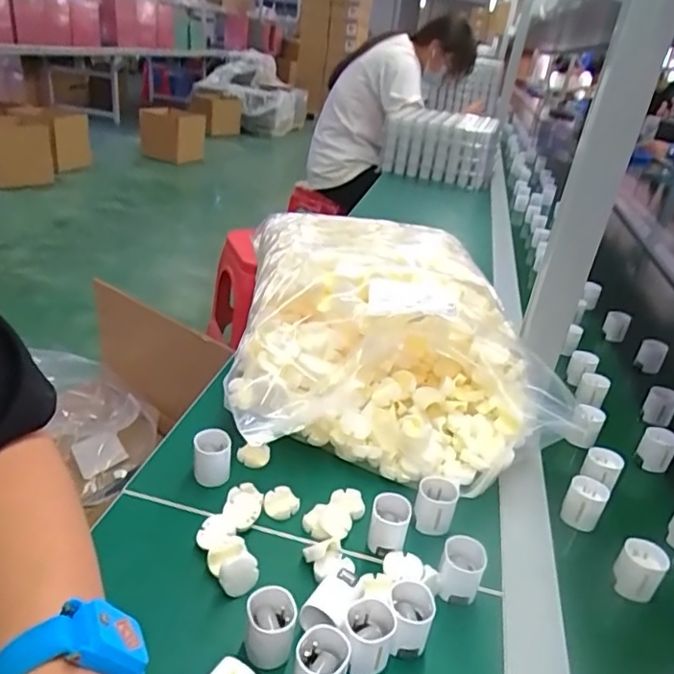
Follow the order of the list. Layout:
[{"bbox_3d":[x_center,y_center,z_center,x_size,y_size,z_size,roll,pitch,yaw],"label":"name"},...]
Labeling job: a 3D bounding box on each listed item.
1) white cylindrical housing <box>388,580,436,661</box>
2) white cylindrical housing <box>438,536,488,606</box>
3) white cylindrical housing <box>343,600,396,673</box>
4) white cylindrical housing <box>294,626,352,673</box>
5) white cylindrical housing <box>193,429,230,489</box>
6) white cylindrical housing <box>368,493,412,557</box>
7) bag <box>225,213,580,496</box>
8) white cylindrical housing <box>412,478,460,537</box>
[{"bbox_3d":[0.044,0.180,0.359,0.027,0.039,0.033,15,33,15],"label":"white cylindrical housing"},{"bbox_3d":[0.084,0.164,0.396,0.028,0.040,0.030,4,31,-3],"label":"white cylindrical housing"},{"bbox_3d":[0.018,0.184,0.346,0.029,0.039,0.031,4,31,-3],"label":"white cylindrical housing"},{"bbox_3d":[-0.009,0.191,0.327,0.028,0.039,0.035,15,32,14],"label":"white cylindrical housing"},{"bbox_3d":[-0.101,0.098,0.464,0.028,0.036,0.026,-3,32,-14],"label":"white cylindrical housing"},{"bbox_3d":[0.038,0.138,0.422,0.027,0.032,0.030,10,32,6],"label":"white cylindrical housing"},{"bbox_3d":[0.032,-0.020,0.601,0.272,0.139,0.384,-1,32,-11],"label":"bag"},{"bbox_3d":[0.076,0.131,0.446,0.030,0.030,0.031,14,32,13],"label":"white cylindrical housing"}]

